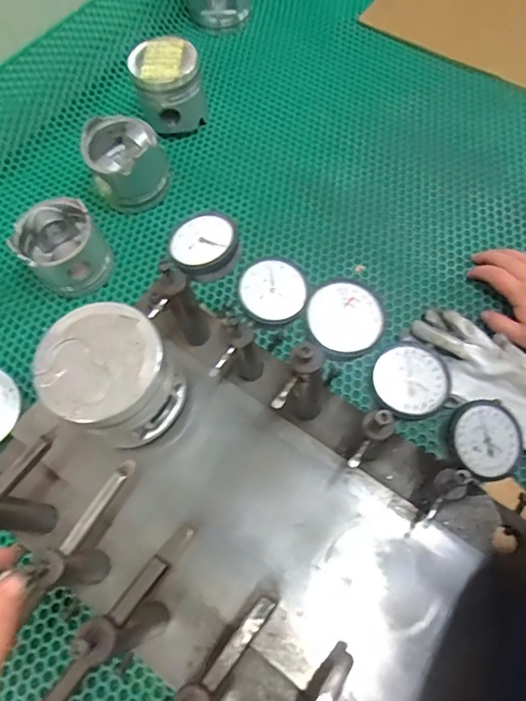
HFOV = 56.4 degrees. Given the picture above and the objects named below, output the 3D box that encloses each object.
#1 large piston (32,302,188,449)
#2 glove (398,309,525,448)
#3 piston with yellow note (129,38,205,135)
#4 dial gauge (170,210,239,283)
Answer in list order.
[{"bbox_3d":[-0.109,0.026,0.380,0.088,0.099,0.085,-1,66,3],"label":"large piston"},{"bbox_3d":[0.249,0.030,0.531,0.206,0.045,0.099,34,72,17],"label":"glove"},{"bbox_3d":[-0.133,-0.366,0.695,0.087,0.108,0.081,-1,66,3],"label":"piston with yellow note"},{"bbox_3d":[-0.046,-0.083,0.387,0.052,0.022,0.051,-1,66,3],"label":"dial gauge"}]

